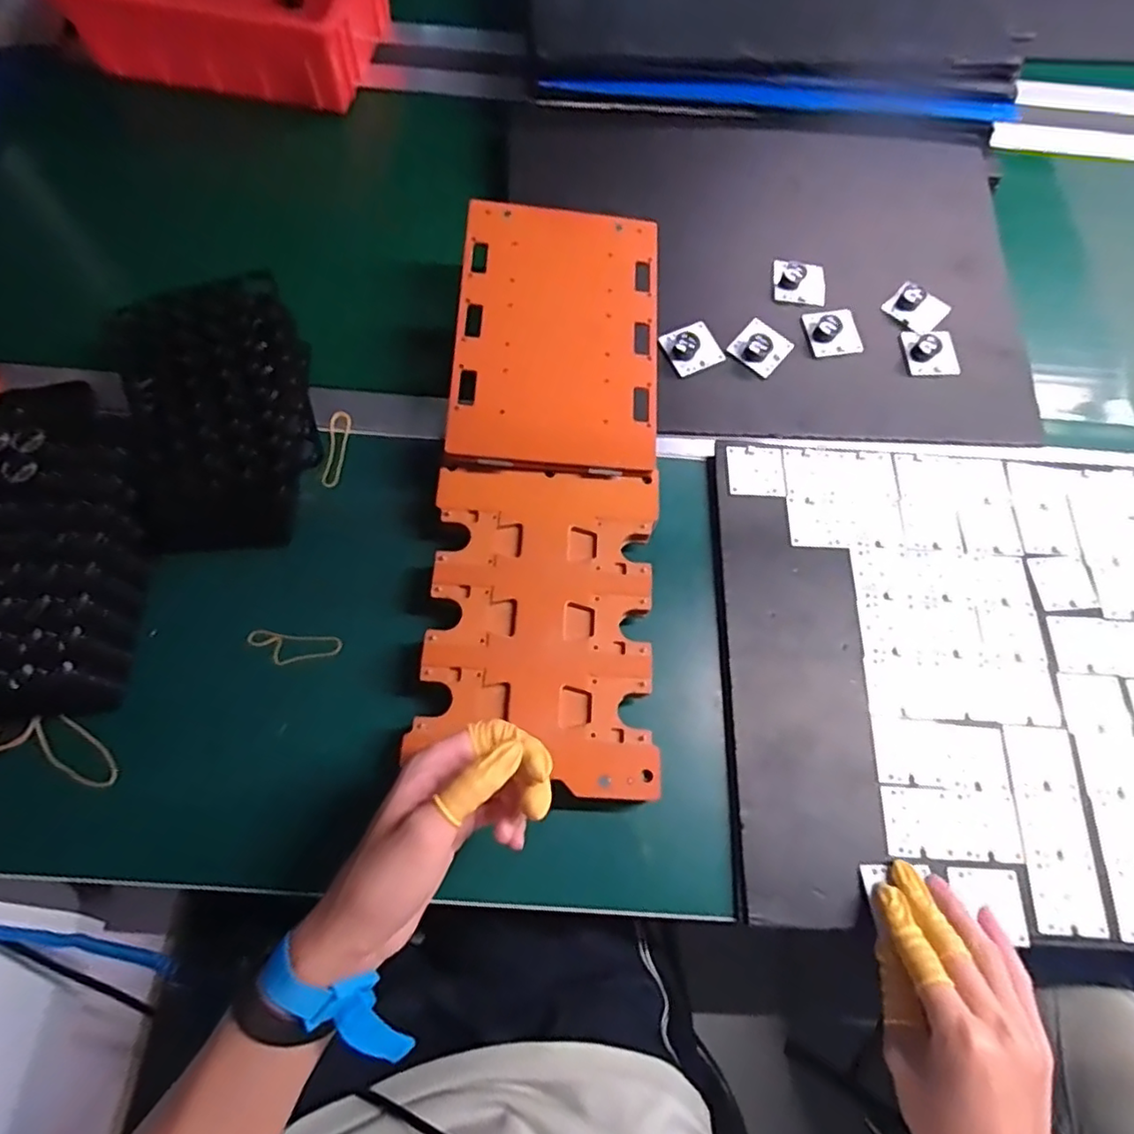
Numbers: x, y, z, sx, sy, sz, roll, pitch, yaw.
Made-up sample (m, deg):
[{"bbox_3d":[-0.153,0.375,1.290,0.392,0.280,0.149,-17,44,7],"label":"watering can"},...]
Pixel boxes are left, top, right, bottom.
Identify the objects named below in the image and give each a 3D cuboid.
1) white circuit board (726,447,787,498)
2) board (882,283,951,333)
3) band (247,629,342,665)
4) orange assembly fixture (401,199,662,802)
[{"bbox_3d":[0.160,-0.081,0.527,0.048,0.004,0.045,3,71,-4],"label":"white circuit board"},{"bbox_3d":[0.330,-0.246,0.586,0.043,0.015,0.049,-40,75,-16],"label":"board"},{"bbox_3d":[-0.208,0.062,0.472,0.070,0.011,0.027,10,69,1],"label":"band"},{"bbox_3d":[-0.013,-0.072,0.471,0.159,0.027,0.445,1,76,-1],"label":"orange assembly fixture"}]

